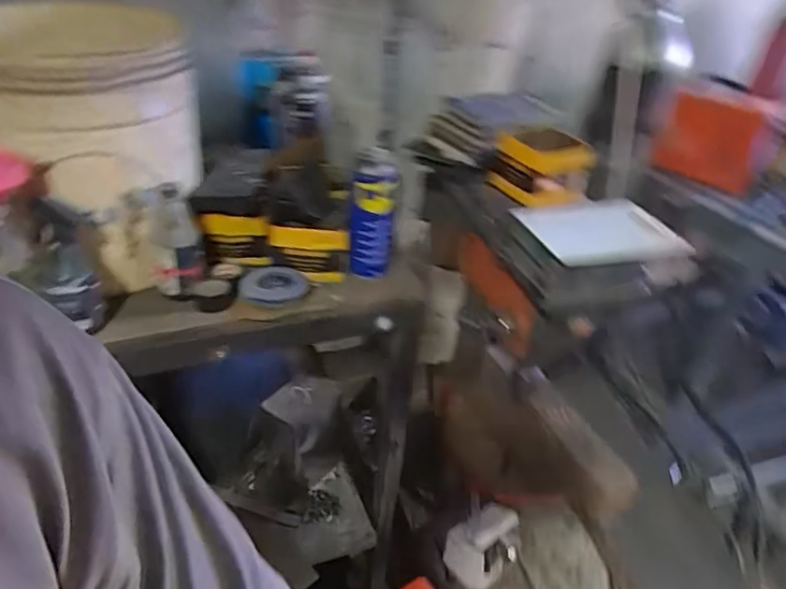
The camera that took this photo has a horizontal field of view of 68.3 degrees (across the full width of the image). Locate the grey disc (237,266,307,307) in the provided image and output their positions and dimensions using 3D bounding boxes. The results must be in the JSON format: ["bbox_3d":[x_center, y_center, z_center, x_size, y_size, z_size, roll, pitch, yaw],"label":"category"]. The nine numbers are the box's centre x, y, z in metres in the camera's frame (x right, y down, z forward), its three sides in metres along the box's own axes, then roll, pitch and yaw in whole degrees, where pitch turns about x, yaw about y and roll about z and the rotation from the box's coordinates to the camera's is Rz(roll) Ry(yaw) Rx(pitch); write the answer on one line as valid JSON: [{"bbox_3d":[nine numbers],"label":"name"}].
[{"bbox_3d":[-0.178,-0.017,0.858,0.098,0.018,0.102,-1,30,0],"label":"grey disc"}]

